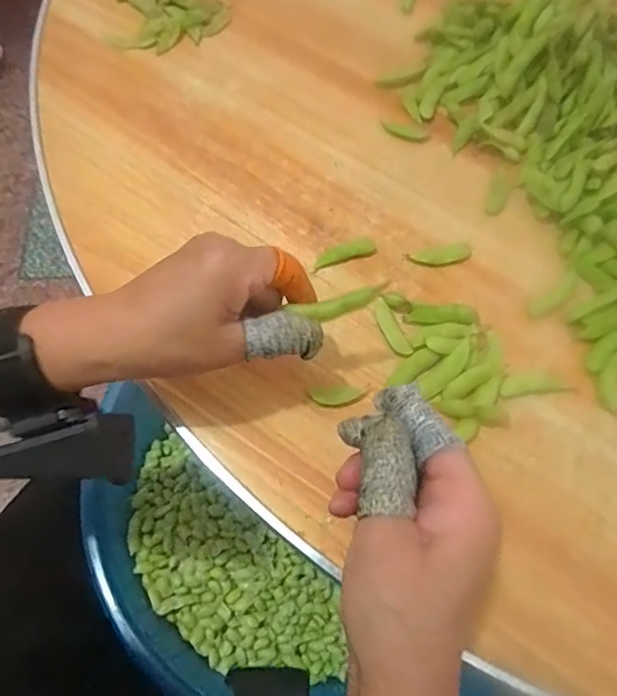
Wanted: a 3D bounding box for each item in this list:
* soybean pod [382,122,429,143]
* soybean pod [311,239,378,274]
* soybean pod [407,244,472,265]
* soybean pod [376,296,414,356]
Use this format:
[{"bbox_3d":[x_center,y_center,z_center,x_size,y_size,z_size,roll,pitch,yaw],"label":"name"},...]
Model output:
[{"bbox_3d":[0.078,-0.173,0.445,0.038,0.004,0.013,12,63,2],"label":"soybean pod"},{"bbox_3d":[0.024,-0.066,0.389,0.049,0.004,0.015,-17,65,-12],"label":"soybean pod"},{"bbox_3d":[0.095,-0.065,0.392,0.046,0.004,0.014,-13,65,-10],"label":"soybean pod"},{"bbox_3d":[0.055,-0.013,0.369,0.012,0.006,0.043,-21,66,-14],"label":"soybean pod"}]

